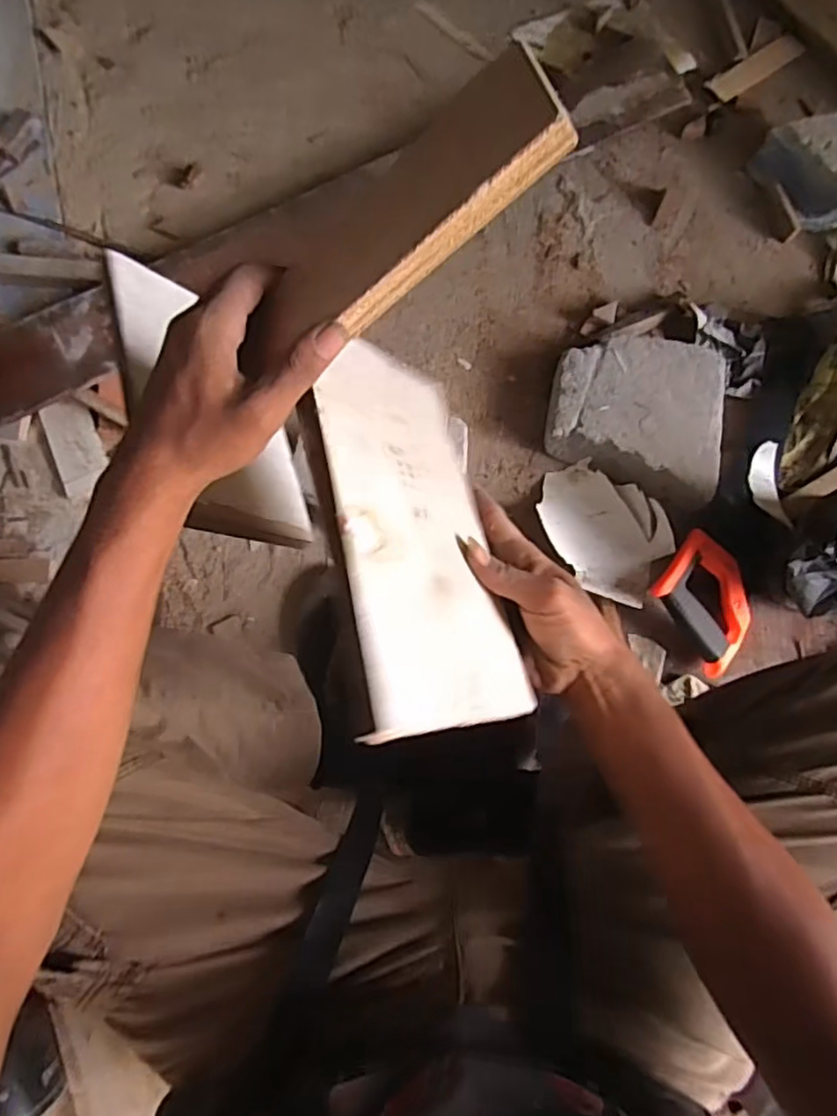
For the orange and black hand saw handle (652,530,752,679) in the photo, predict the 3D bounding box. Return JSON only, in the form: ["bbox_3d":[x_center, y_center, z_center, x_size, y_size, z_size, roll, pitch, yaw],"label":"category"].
[{"bbox_3d":[0.333,0.047,0.745,0.099,0.033,0.140,-33,81,-5],"label":"orange and black hand saw handle"}]

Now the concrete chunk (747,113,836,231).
[{"bbox_3d":[0.517,-0.513,0.884,0.121,0.081,0.129,6,79,1],"label":"concrete chunk"}]

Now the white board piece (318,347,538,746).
[{"bbox_3d":[0.001,-0.024,0.399,0.008,0.150,0.249,-26,68,31],"label":"white board piece"}]

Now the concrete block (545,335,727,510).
[{"bbox_3d":[0.262,-0.167,0.810,0.199,0.064,0.195,10,80,3],"label":"concrete block"}]

